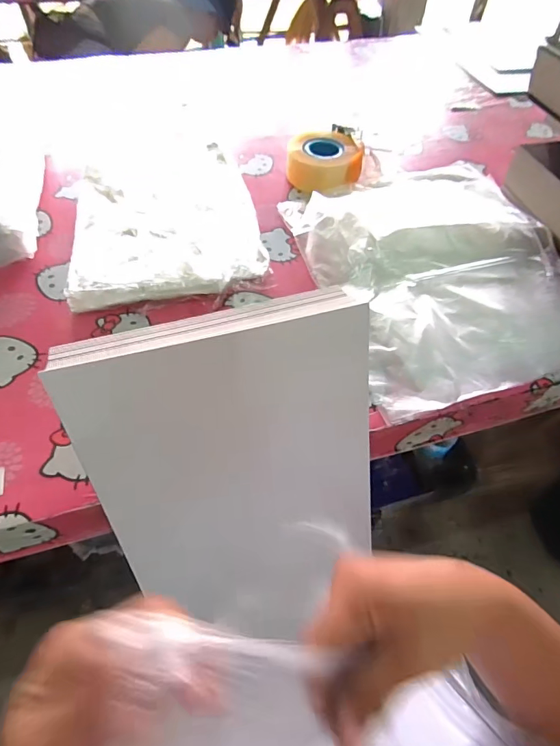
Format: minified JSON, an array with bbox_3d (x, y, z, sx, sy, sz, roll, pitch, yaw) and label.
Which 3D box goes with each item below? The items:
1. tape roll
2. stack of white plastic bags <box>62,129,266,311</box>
[{"bbox_3d":[0.079,-0.377,0.740,0.128,0.060,0.128,1,55,-1],"label":"tape roll"},{"bbox_3d":[-0.185,-0.271,0.661,0.272,0.045,0.423,-9,56,-8],"label":"stack of white plastic bags"}]

